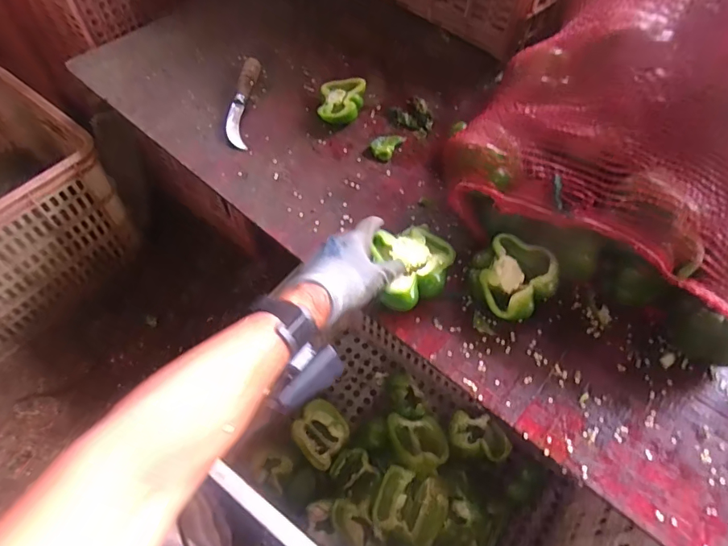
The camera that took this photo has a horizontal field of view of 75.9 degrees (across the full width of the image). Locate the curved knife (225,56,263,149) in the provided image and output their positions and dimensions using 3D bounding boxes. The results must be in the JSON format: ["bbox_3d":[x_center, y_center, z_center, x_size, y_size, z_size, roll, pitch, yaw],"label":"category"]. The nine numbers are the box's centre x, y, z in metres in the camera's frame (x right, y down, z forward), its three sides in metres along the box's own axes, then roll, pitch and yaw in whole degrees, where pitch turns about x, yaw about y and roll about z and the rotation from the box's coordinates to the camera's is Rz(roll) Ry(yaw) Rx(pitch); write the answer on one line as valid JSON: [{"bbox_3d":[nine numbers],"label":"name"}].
[{"bbox_3d":[-0.190,-0.273,0.733,0.034,0.017,0.198,1,58,-2],"label":"curved knife"}]

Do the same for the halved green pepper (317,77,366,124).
[{"bbox_3d":[-0.034,-0.262,0.713,0.069,0.040,0.088,4,57,0],"label":"halved green pepper"}]

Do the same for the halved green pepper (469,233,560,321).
[{"bbox_3d":[0.166,0.009,0.533,0.103,0.049,0.087,-30,63,-19],"label":"halved green pepper"}]

